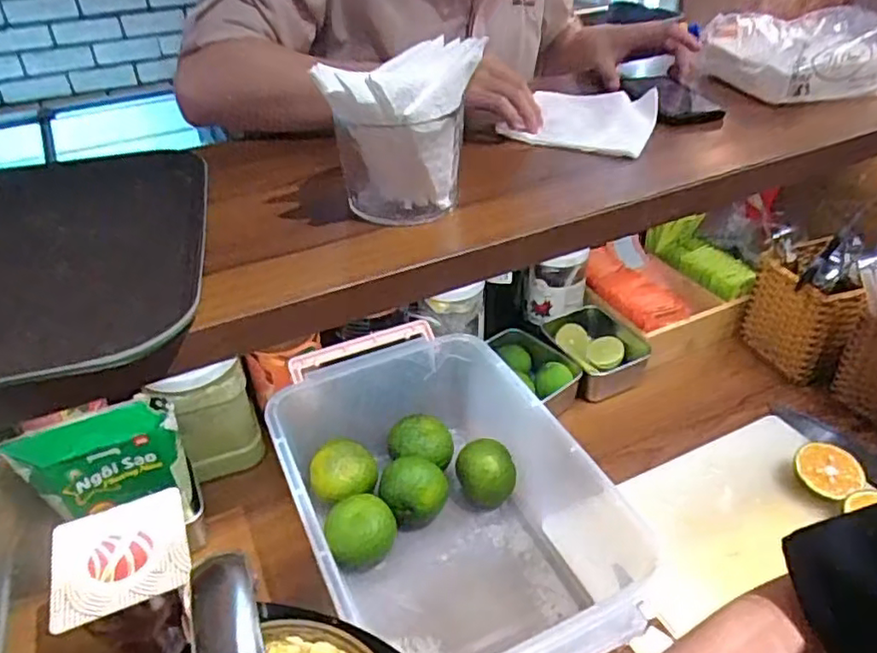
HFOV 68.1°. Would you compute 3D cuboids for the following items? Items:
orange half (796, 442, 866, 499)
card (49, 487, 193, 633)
[{"bbox_3d":[0.426,0.165,0.715,0.065,0.033,0.063,31,56,27],"label":"orange half"},{"bbox_3d":[-0.256,0.181,0.520,0.103,0.009,0.097,-19,40,-17],"label":"card"}]

